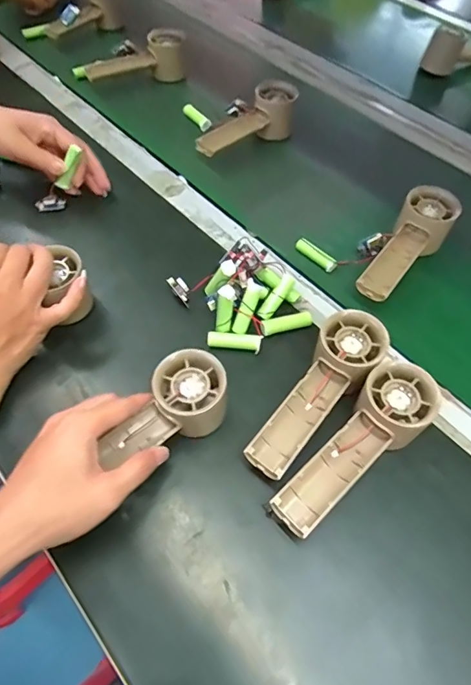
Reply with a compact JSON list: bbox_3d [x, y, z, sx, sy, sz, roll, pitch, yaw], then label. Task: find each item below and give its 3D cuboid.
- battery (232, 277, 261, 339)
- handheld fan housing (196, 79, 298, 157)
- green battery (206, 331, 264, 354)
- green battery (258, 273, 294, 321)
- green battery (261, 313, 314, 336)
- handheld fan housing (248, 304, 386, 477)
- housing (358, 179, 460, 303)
[{"bbox_3d":[0.011,-0.033,0.425,0.014,0.052,0.015,23,17,12],"label":"battery"},{"bbox_3d":[0.013,-0.290,0.590,0.149,0.059,0.050,-34,65,-20],"label":"handheld fan housing"},{"bbox_3d":[-0.001,-0.001,0.424,0.052,0.011,0.014,6,58,2],"label":"green battery"},{"bbox_3d":[0.040,-0.045,0.436,0.012,0.011,0.053,33,81,18],"label":"green battery"},{"bbox_3d":[0.051,-0.018,0.439,0.054,0.012,0.012,-14,59,-10],"label":"green battery"},{"bbox_3d":[0.068,0.045,0.369,0.053,0.056,0.155,33,62,17],"label":"handheld fan housing"},{"bbox_3d":[0.188,-0.098,0.487,0.053,0.067,0.160,31,62,17],"label":"housing"}]

